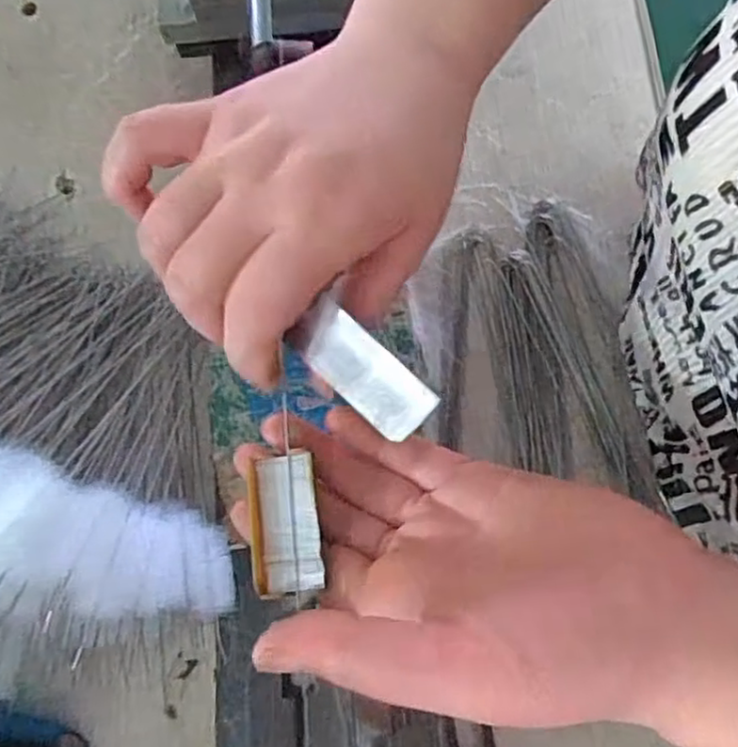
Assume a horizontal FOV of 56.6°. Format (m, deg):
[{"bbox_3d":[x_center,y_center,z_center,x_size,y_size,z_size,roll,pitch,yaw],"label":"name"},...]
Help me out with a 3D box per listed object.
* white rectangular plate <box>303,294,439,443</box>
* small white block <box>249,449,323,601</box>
[{"bbox_3d":[-0.002,0.000,0.232,0.050,0.004,0.023,41,115,2],"label":"white rectangular plate"},{"bbox_3d":[-0.029,0.052,0.236,0.023,0.006,0.045,-7,74,0],"label":"small white block"}]

